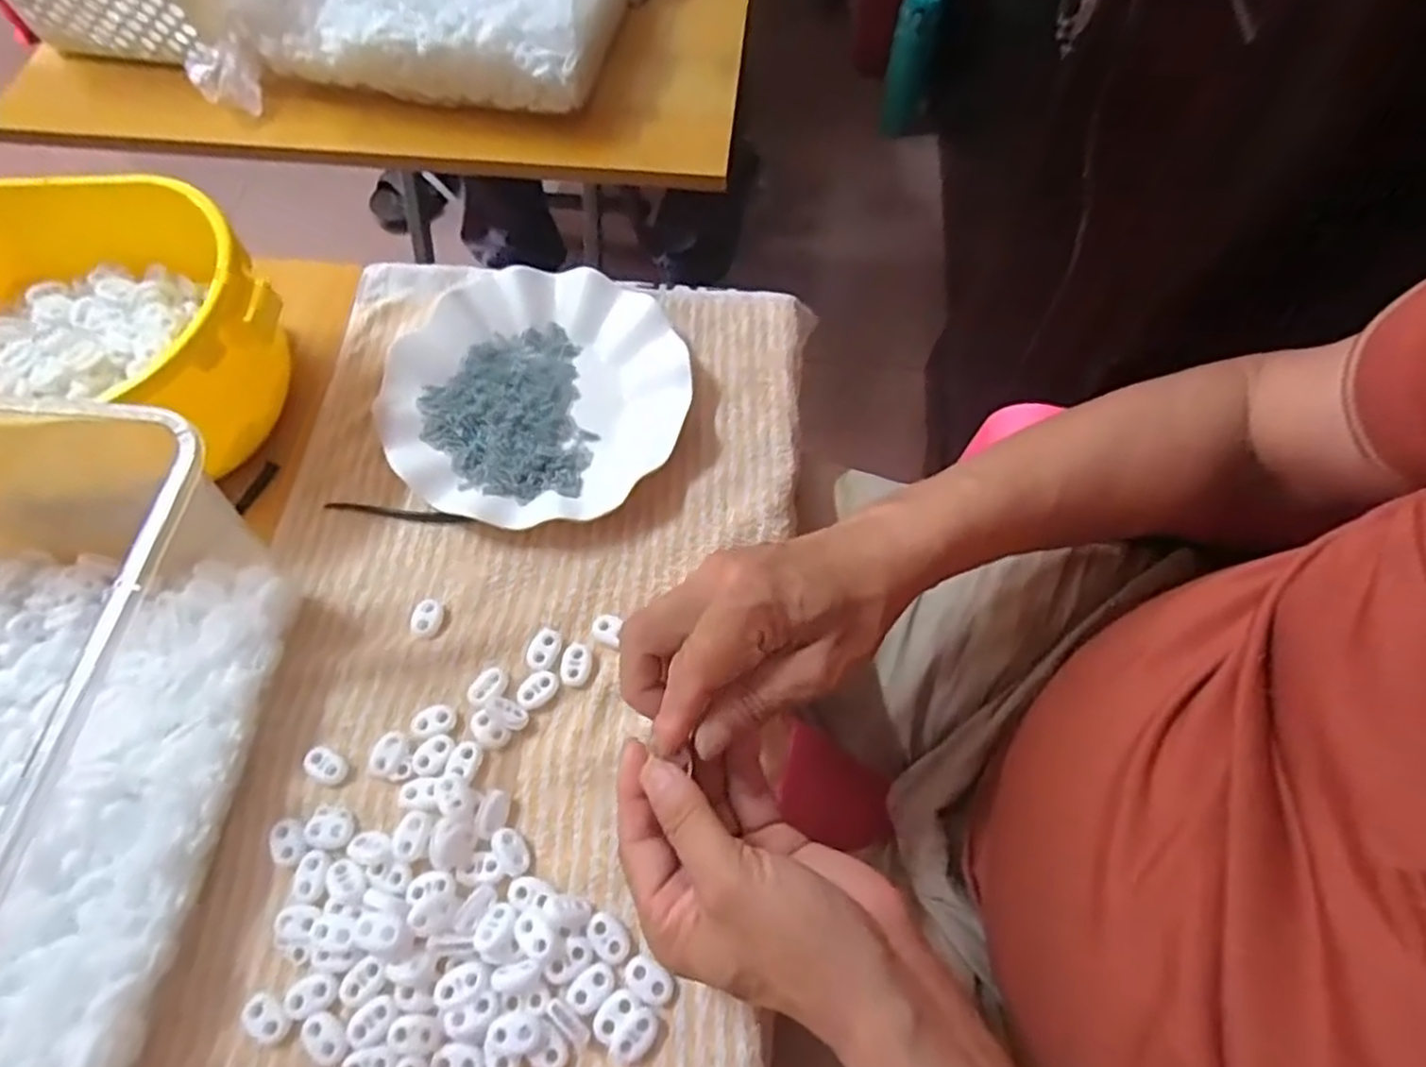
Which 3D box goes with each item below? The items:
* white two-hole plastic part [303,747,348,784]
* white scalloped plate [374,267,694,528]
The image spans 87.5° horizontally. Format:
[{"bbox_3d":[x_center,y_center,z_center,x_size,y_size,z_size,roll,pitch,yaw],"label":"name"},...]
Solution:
[{"bbox_3d":[-0.192,0.115,0.369,0.022,0.005,0.013,27,67,13],"label":"white two-hole plastic part"},{"bbox_3d":[-0.107,-0.086,0.459,0.173,0.024,0.178,0,64,0],"label":"white scalloped plate"}]

